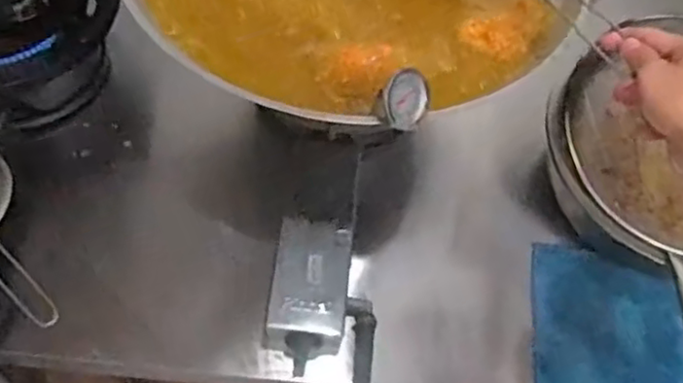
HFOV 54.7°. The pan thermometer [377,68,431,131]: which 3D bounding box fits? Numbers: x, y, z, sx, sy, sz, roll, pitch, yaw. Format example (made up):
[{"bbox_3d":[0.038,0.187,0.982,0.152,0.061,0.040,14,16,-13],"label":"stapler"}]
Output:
[{"bbox_3d":[0.054,-0.080,0.573,0.045,0.051,0.017,-15,17,-23],"label":"pan thermometer"}]

